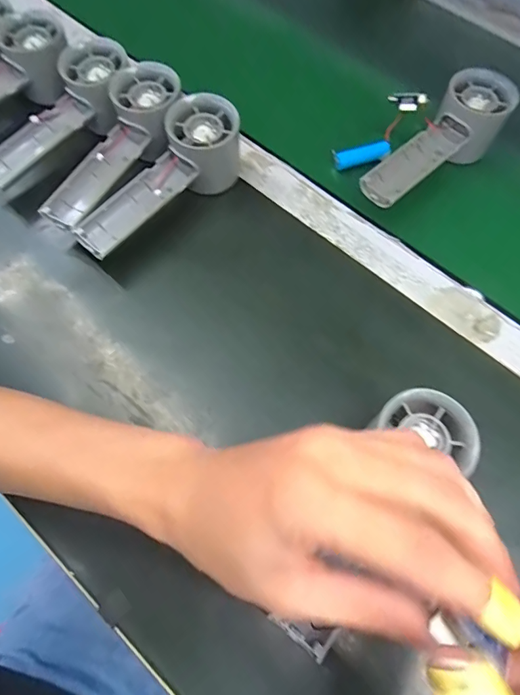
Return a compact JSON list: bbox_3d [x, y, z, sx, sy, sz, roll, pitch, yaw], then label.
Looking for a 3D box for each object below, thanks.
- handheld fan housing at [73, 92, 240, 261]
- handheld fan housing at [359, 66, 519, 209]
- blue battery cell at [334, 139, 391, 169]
[{"bbox_3d":[-0.080,-0.132,0.355,0.053,0.056,0.155,42,73,15],"label":"handheld fan housing"},{"bbox_3d":[0.154,-0.172,0.385,0.055,0.057,0.151,41,72,14],"label":"handheld fan housing"},{"bbox_3d":[0.093,-0.178,0.408,0.052,0.013,0.013,-14,69,-7],"label":"blue battery cell"}]

